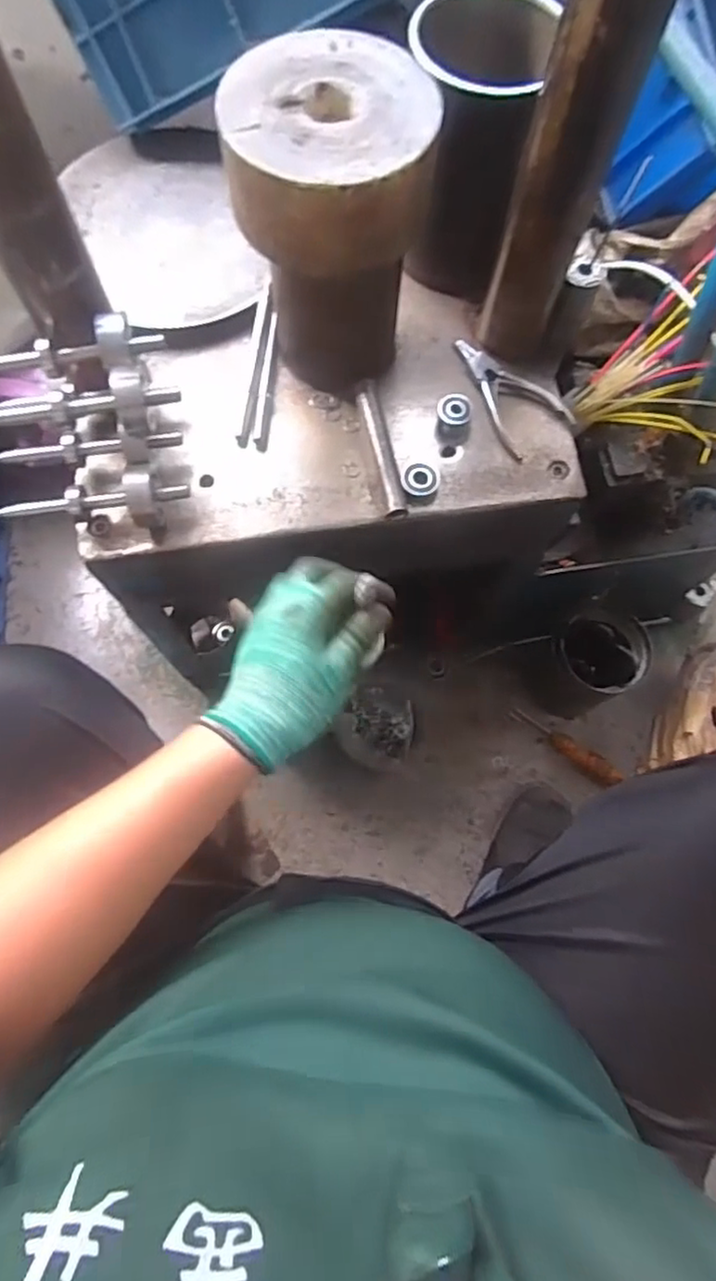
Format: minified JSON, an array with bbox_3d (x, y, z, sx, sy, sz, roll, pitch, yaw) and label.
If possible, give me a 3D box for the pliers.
[{"bbox_3d":[0.137,-0.238,0.612,0.070,0.014,0.131,-37,77,-12],"label":"pliers"}]

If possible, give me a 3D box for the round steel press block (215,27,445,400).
[{"bbox_3d":[-0.021,-0.317,0.520,0.137,0.221,0.141,0,72,-1],"label":"round steel press block"}]

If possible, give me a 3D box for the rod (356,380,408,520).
[{"bbox_3d":[0.022,-0.173,0.578,0.020,0.019,0.135,-11,73,-5],"label":"rod"}]

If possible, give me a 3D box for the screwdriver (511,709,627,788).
[{"bbox_3d":[0.306,0.157,0.943,0.176,0.038,0.028,36,75,10],"label":"screwdriver"}]

